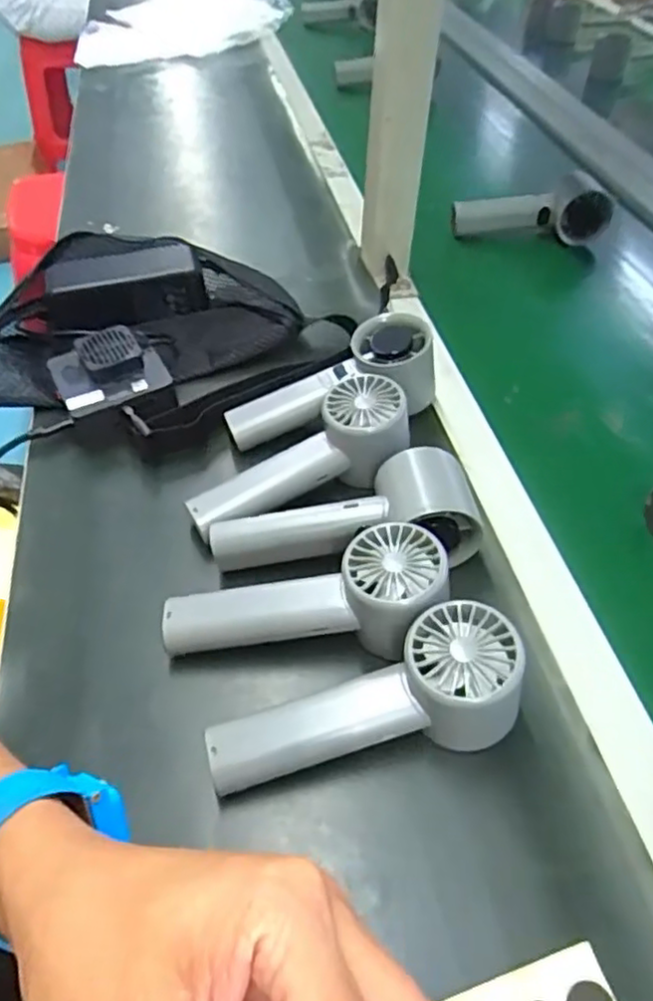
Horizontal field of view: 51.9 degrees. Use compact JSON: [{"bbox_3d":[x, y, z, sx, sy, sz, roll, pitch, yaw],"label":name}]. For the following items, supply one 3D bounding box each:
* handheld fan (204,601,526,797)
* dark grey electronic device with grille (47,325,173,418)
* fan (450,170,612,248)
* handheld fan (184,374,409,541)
[{"bbox_3d":[0.023,0.107,0.335,0.156,0.056,0.051,-21,48,3],"label":"handheld fan"},{"bbox_3d":[-0.164,-0.098,0.501,0.077,0.027,0.064,-18,51,-18],"label":"dark grey electronic device with grille"},{"bbox_3d":[0.210,-0.294,0.696,0.159,0.068,0.040,-6,47,-3],"label":"fan"},{"bbox_3d":[-0.014,-0.021,0.447,0.157,0.051,0.058,-30,51,-3],"label":"handheld fan"}]

